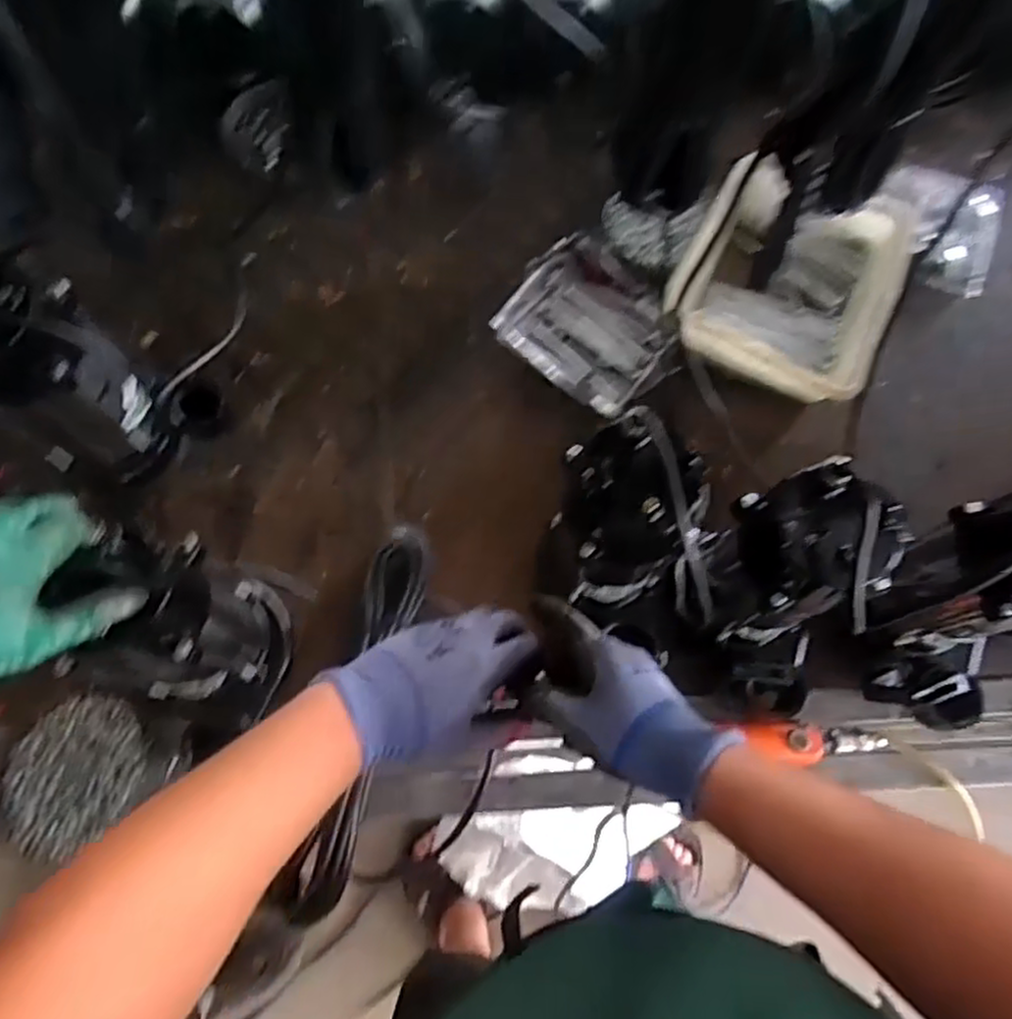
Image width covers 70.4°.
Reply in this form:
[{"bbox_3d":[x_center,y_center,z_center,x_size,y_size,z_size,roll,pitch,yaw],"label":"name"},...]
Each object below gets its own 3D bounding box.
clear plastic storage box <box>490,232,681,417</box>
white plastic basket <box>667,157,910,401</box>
[{"bbox_3d":[0.096,-0.208,0.804,0.192,0.040,0.179,35,73,10],"label":"clear plastic storage box"},{"bbox_3d":[0.310,-0.251,0.801,0.207,0.095,0.274,22,72,6],"label":"white plastic basket"}]

